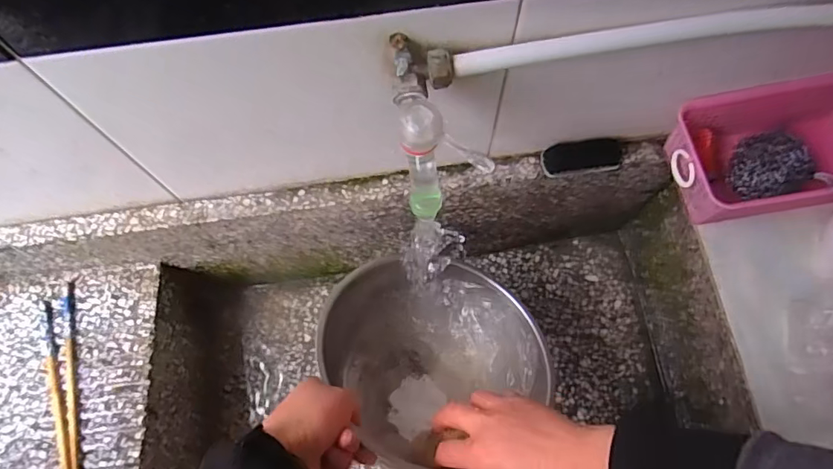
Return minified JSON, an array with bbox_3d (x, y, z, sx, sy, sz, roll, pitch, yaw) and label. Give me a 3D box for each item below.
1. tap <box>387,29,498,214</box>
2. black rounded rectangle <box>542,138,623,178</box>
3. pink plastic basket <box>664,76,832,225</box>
[{"bbox_3d":[0.010,-0.080,0.351,0.050,0.075,0.121,-9,70,-2],"label":"tap"},{"bbox_3d":[0.171,-0.080,0.531,0.079,0.037,0.010,-6,28,0],"label":"black rounded rectangle"},{"bbox_3d":[0.347,-0.074,0.487,0.199,0.078,0.121,-9,70,-2],"label":"pink plastic basket"}]

